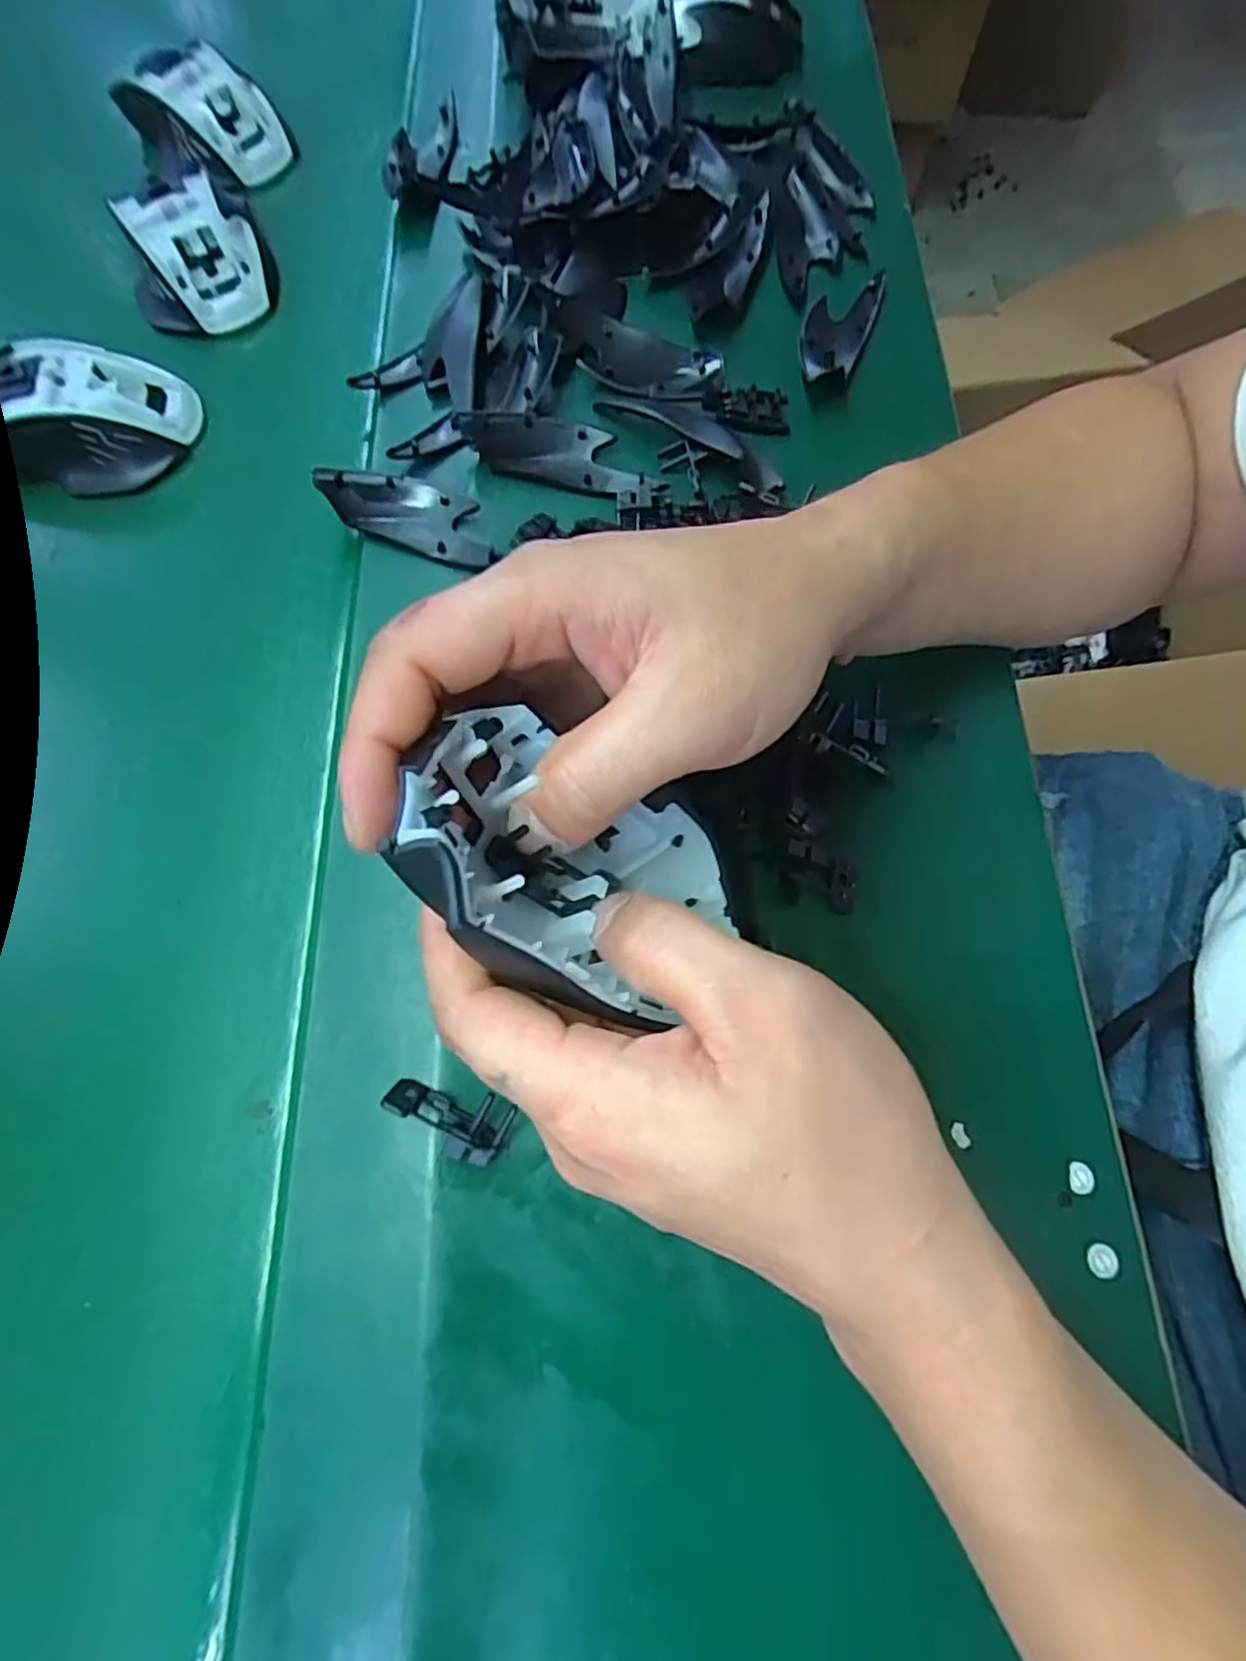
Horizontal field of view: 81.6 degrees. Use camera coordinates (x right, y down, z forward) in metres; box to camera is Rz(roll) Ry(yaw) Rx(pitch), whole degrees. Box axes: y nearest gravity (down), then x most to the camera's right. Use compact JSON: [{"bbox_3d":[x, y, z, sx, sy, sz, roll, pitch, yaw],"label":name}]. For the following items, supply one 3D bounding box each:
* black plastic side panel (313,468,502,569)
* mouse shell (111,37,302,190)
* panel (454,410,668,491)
[{"bbox_3d":[-0.098,-0.147,0.331,0.082,0.018,0.028,19,73,7],"label":"black plastic side panel"},{"bbox_3d":[-0.237,-0.411,0.415,0.089,0.038,0.056,35,76,12],"label":"mouse shell"},{"bbox_3d":[-0.029,-0.184,0.344,0.098,0.014,0.030,14,72,6],"label":"panel"}]

